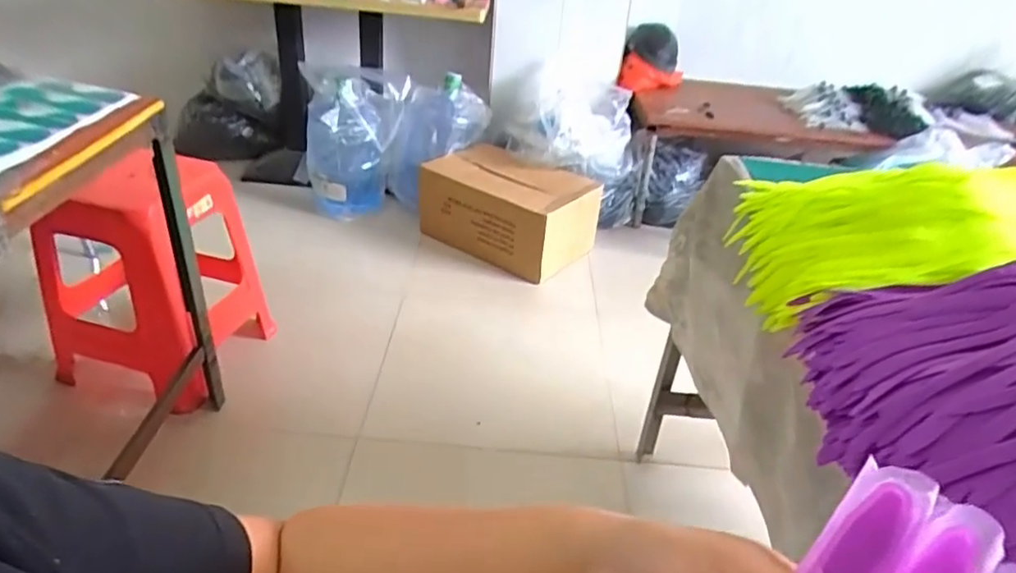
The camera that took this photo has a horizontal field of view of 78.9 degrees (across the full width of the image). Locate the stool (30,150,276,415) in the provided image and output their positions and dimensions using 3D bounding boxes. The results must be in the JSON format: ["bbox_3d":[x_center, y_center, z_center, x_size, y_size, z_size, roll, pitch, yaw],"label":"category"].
[{"bbox_3d":[-0.847,-0.037,1.550,0.401,0.591,0.401,11,28,10],"label":"stool"}]

